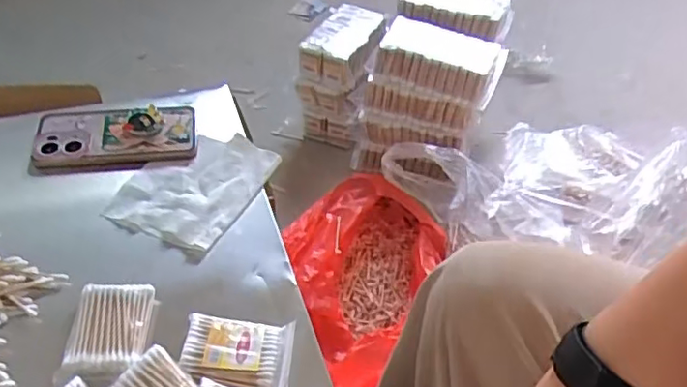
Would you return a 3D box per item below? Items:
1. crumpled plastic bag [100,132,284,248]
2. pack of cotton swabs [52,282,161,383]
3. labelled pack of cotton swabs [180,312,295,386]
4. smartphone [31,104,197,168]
[{"bbox_3d":[-0.148,-0.010,0.616,0.120,0.014,0.138,18,48,13],"label":"crumpled plastic bag"},{"bbox_3d":[-0.184,0.106,0.485,0.062,0.015,0.078,1,46,-3],"label":"pack of cotton swabs"},{"bbox_3d":[-0.083,0.124,0.480,0.083,0.009,0.059,5,46,1],"label":"labelled pack of cotton swabs"},{"bbox_3d":[-0.241,-0.065,0.655,0.162,0.022,0.079,-5,47,-9],"label":"smartphone"}]

